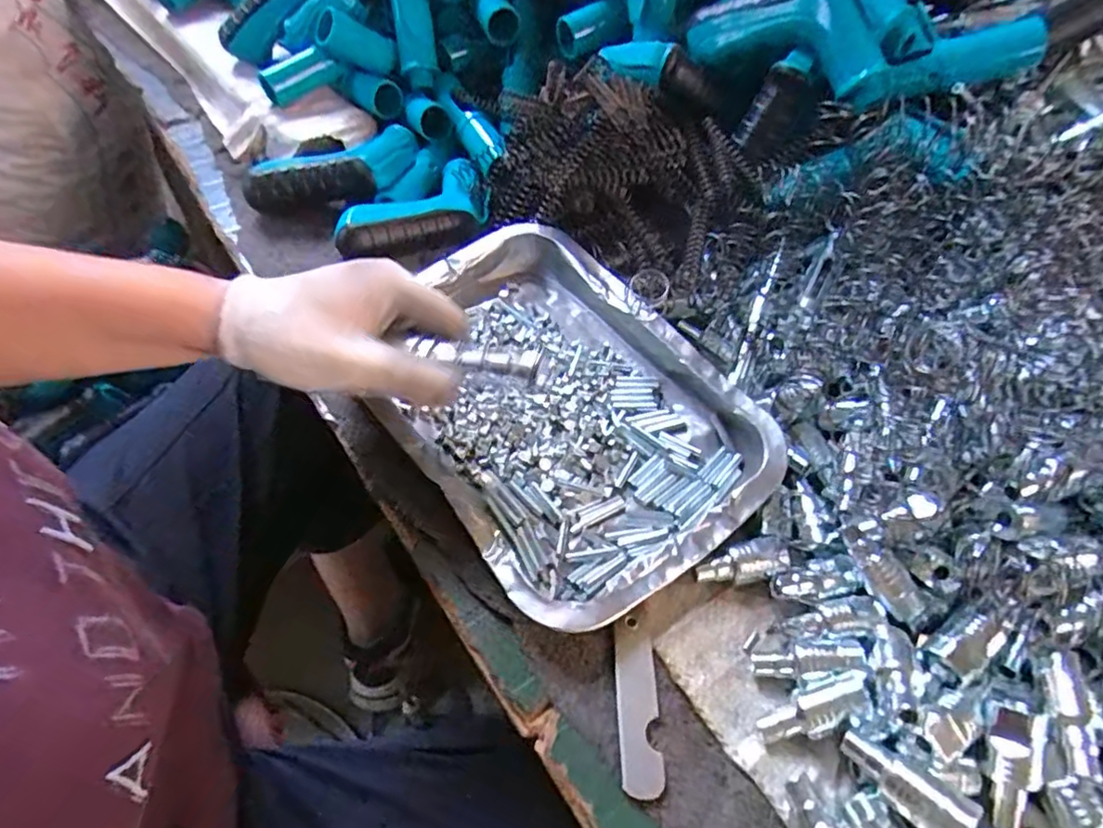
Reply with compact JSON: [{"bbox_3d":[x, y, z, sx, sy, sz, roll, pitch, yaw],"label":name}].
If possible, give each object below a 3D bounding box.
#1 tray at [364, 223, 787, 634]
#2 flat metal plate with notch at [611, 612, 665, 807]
[{"bbox_3d":[-0.002,-0.009,0.384,0.176,0.035,0.250,-33,62,-23],"label":"tray"},{"bbox_3d":[0.040,0.137,0.301,0.021,0.006,0.081,0,54,-3],"label":"flat metal plate with notch"}]

